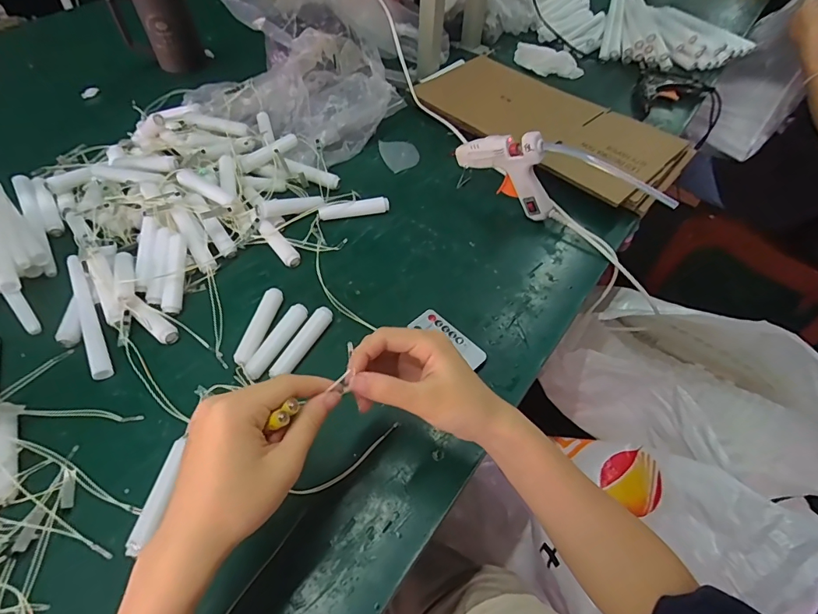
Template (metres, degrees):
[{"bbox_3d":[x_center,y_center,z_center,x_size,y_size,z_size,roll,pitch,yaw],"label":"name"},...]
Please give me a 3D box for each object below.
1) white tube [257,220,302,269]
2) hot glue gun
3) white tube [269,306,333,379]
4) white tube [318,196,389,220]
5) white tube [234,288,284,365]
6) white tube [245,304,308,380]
[{"bbox_3d":[-0.153,-0.074,0.520,0.021,0.023,0.068,-34,61,-25],"label":"white tube"},{"bbox_3d":[0.124,-0.175,0.557,0.137,0.109,0.024,32,58,20],"label":"hot glue gun"},{"bbox_3d":[-0.107,0.036,0.441,0.021,0.015,0.085,24,55,15],"label":"white tube"},{"bbox_3d":[-0.070,-0.126,0.568,0.089,0.019,0.014,-10,54,-10],"label":"white tube"},{"bbox_3d":[-0.153,0.020,0.452,0.021,0.017,0.090,12,53,6],"label":"white tube"},{"bbox_3d":[-0.132,0.034,0.440,0.019,0.015,0.087,23,55,14],"label":"white tube"}]

